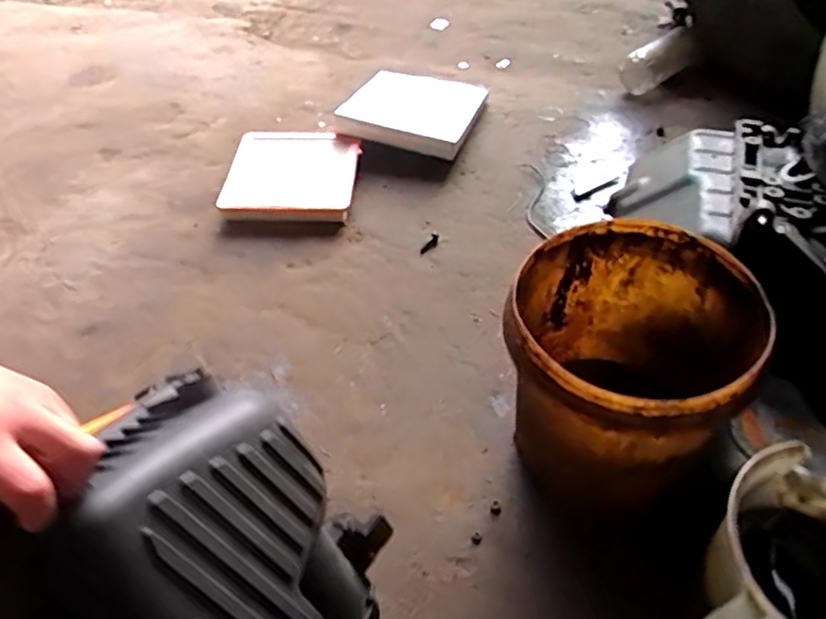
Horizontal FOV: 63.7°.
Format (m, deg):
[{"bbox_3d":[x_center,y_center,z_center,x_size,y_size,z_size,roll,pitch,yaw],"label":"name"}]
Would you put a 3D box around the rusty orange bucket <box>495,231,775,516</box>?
[{"bbox_3d":[0.233,0.082,0.799,0.246,0.277,0.260,-2,49,2],"label":"rusty orange bucket"}]

